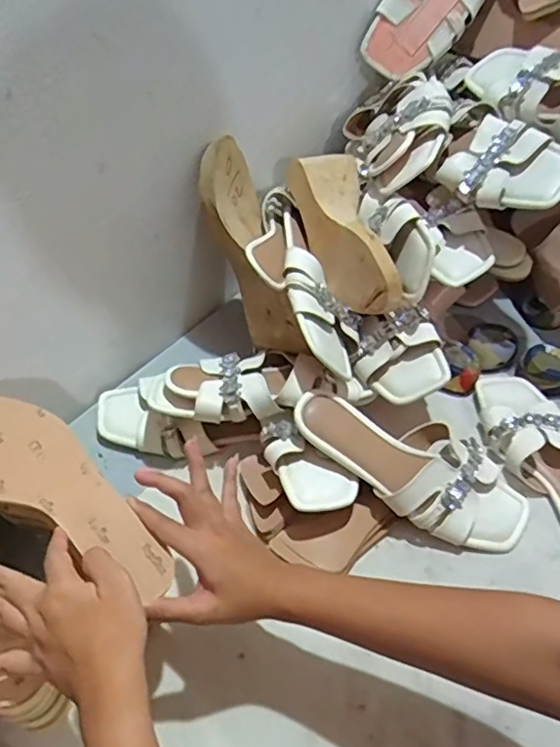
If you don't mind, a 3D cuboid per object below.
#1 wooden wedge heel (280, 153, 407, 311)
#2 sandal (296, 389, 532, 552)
[{"bbox_3d":[0.066,-0.156,0.641,0.086,0.070,0.204,-9,53,-4],"label":"wooden wedge heel"},{"bbox_3d":[0.131,0.088,0.583,0.247,0.048,0.102,28,58,6],"label":"sandal"}]

